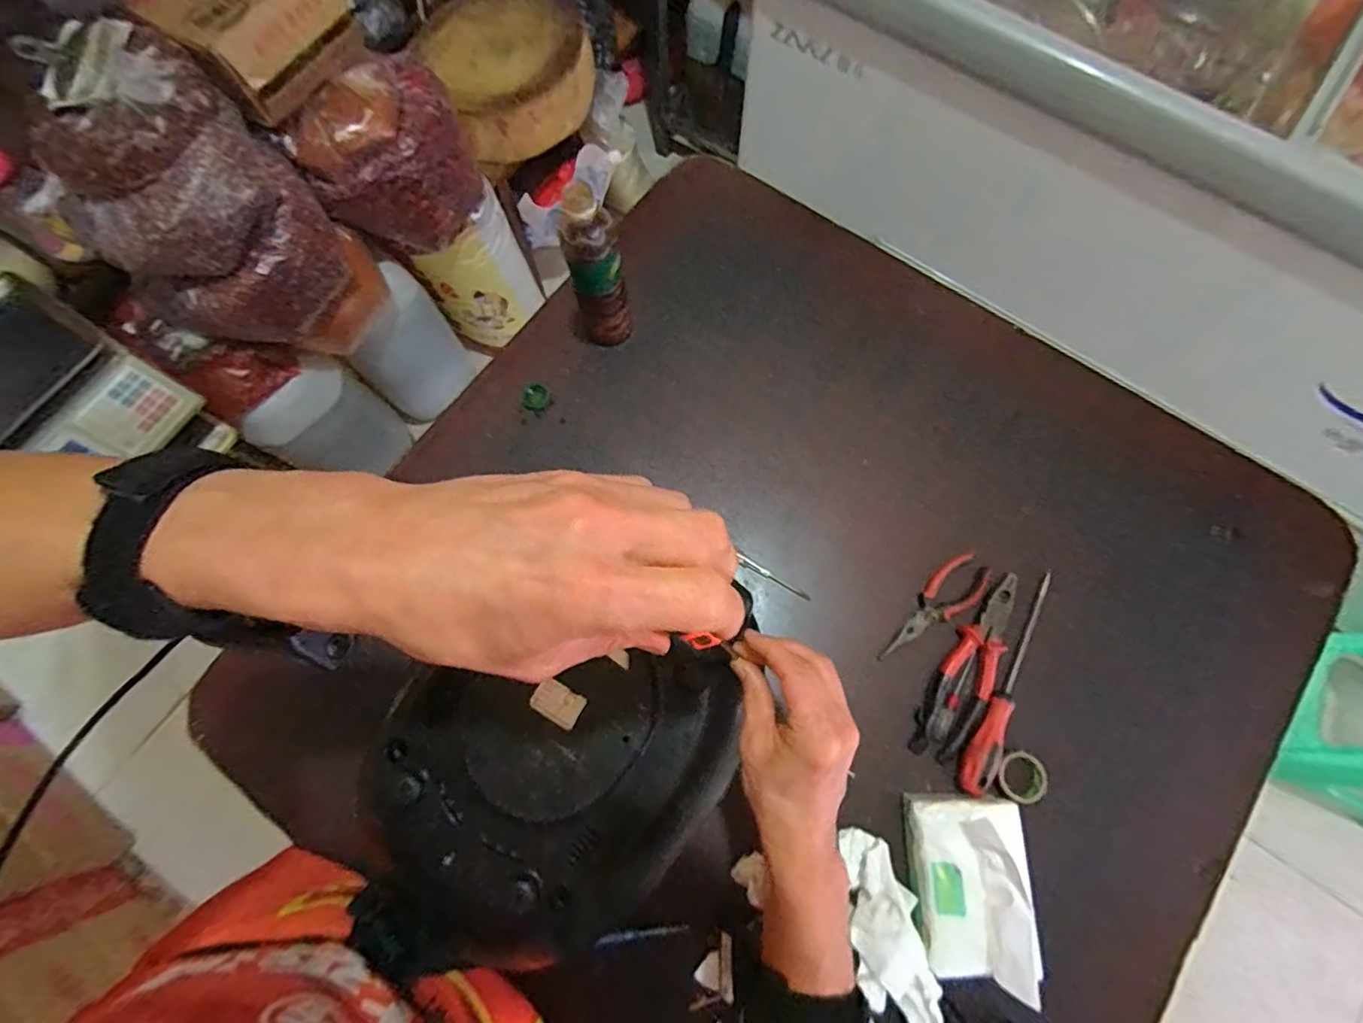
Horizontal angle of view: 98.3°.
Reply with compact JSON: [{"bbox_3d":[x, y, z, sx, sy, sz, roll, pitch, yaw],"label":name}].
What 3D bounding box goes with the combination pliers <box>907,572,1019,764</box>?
[{"bbox_3d":[0.304,0.162,0.620,0.049,0.024,0.205,29,77,8],"label":"combination pliers"}]

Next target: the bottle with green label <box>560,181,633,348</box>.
[{"bbox_3d":[-0.093,-0.258,0.640,0.059,0.184,0.056,-13,75,-3],"label":"bottle with green label"}]

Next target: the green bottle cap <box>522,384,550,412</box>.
[{"bbox_3d":[-0.178,-0.139,0.717,0.031,0.012,0.033,0,74,1],"label":"green bottle cap"}]

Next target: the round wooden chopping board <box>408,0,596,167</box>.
[{"bbox_3d":[-0.358,-0.945,1.236,0.342,0.120,0.357,0,74,1],"label":"round wooden chopping board"}]

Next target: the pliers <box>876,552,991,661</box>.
[{"bbox_3d":[0.271,0.102,0.643,0.149,0.016,0.050,-34,77,-8],"label":"pliers"}]

